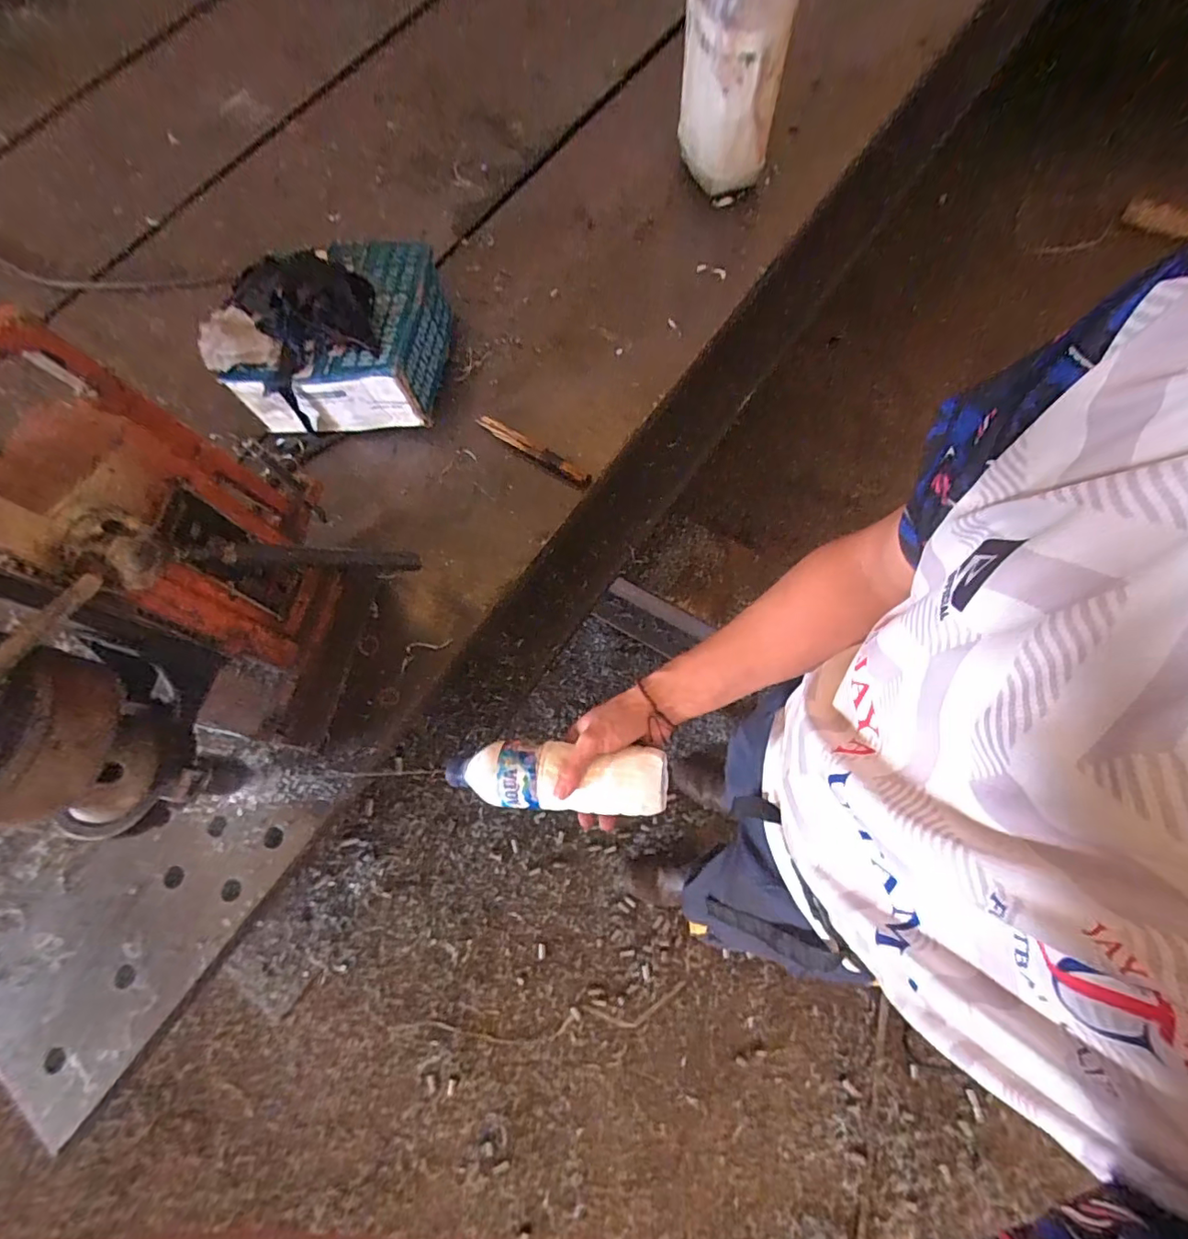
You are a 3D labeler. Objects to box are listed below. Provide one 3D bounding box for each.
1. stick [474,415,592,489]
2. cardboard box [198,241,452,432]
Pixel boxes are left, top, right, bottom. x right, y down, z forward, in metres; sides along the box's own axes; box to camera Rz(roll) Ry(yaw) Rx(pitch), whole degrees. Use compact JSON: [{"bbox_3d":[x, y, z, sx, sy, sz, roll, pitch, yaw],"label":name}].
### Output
[{"bbox_3d":[-0.091,-0.249,0.800,0.202,0.024,0.027,36,76,14],"label":"stick"},{"bbox_3d":[-0.389,-0.429,0.825,0.317,0.147,0.265,2,71,5],"label":"cardboard box"}]

